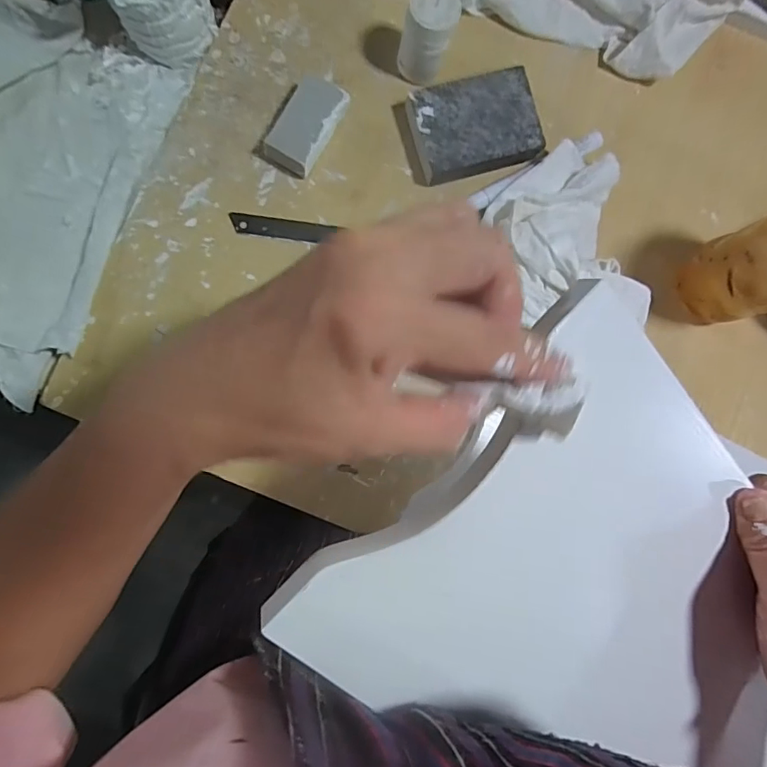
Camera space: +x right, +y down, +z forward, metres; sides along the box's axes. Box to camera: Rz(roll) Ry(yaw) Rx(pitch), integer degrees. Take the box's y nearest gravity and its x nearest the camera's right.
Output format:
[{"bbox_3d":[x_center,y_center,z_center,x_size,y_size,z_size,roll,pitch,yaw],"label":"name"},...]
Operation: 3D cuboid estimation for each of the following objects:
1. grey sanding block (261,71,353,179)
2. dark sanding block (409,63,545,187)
[{"bbox_3d":[-0.059,-0.196,0.377,0.038,0.027,0.074,29,86,-5],"label":"grey sanding block"},{"bbox_3d":[0.073,-0.206,0.395,0.099,0.026,0.071,-19,91,-7],"label":"dark sanding block"}]

